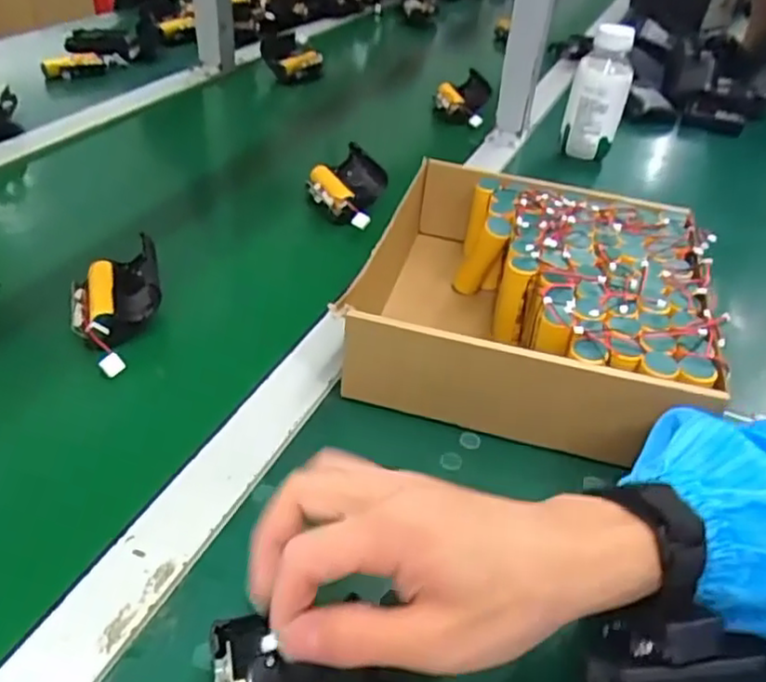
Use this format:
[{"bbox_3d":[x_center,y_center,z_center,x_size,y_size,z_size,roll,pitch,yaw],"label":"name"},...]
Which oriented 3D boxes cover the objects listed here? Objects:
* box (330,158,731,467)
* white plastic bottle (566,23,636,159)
[{"bbox_3d":[0.111,-0.033,0.493,0.220,0.083,0.234,14,39,10],"label":"box"},{"bbox_3d":[0.243,-0.273,0.754,0.062,0.151,0.050,20,37,14],"label":"white plastic bottle"}]

